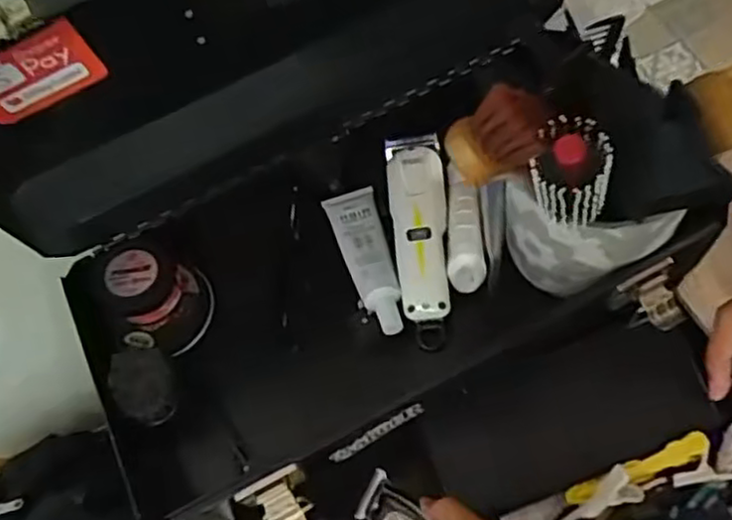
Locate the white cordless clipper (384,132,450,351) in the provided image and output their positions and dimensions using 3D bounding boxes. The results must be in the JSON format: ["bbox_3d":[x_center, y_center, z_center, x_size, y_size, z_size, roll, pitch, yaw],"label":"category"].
[{"bbox_3d":[0.043,-0.026,0.546,0.044,0.032,0.177,-6,64,4],"label":"white cordless clipper"}]

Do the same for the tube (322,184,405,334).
[{"bbox_3d":[0.001,-0.005,0.549,0.041,0.018,0.143,-15,50,-4],"label":"tube"}]

